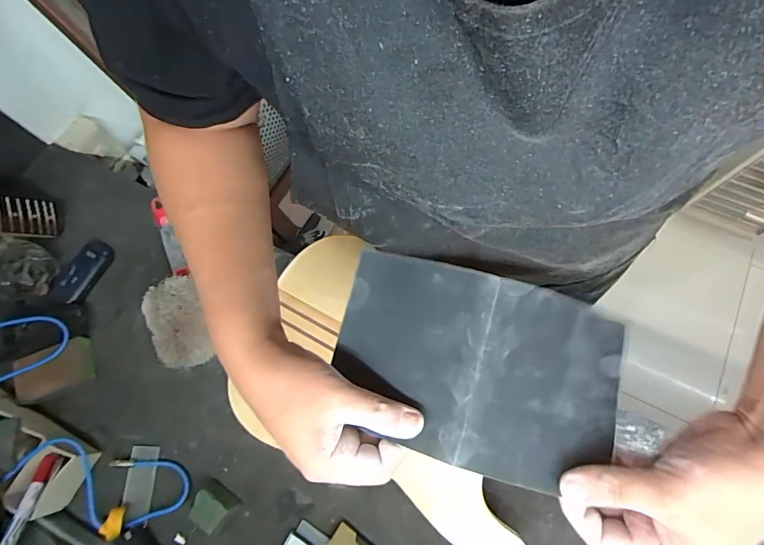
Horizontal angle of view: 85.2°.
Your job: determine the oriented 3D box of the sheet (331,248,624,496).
[{"bbox_3d":[0.071,0.071,0.316,0.217,0.032,0.137,15,73,7],"label":"sheet"}]

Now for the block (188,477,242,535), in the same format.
[{"bbox_3d":[-0.226,0.313,0.554,0.054,0.035,0.049,32,76,11],"label":"block"}]

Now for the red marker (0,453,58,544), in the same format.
[{"bbox_3d":[-0.442,0.293,0.520,0.020,0.023,0.132,-10,39,-2],"label":"red marker"}]

